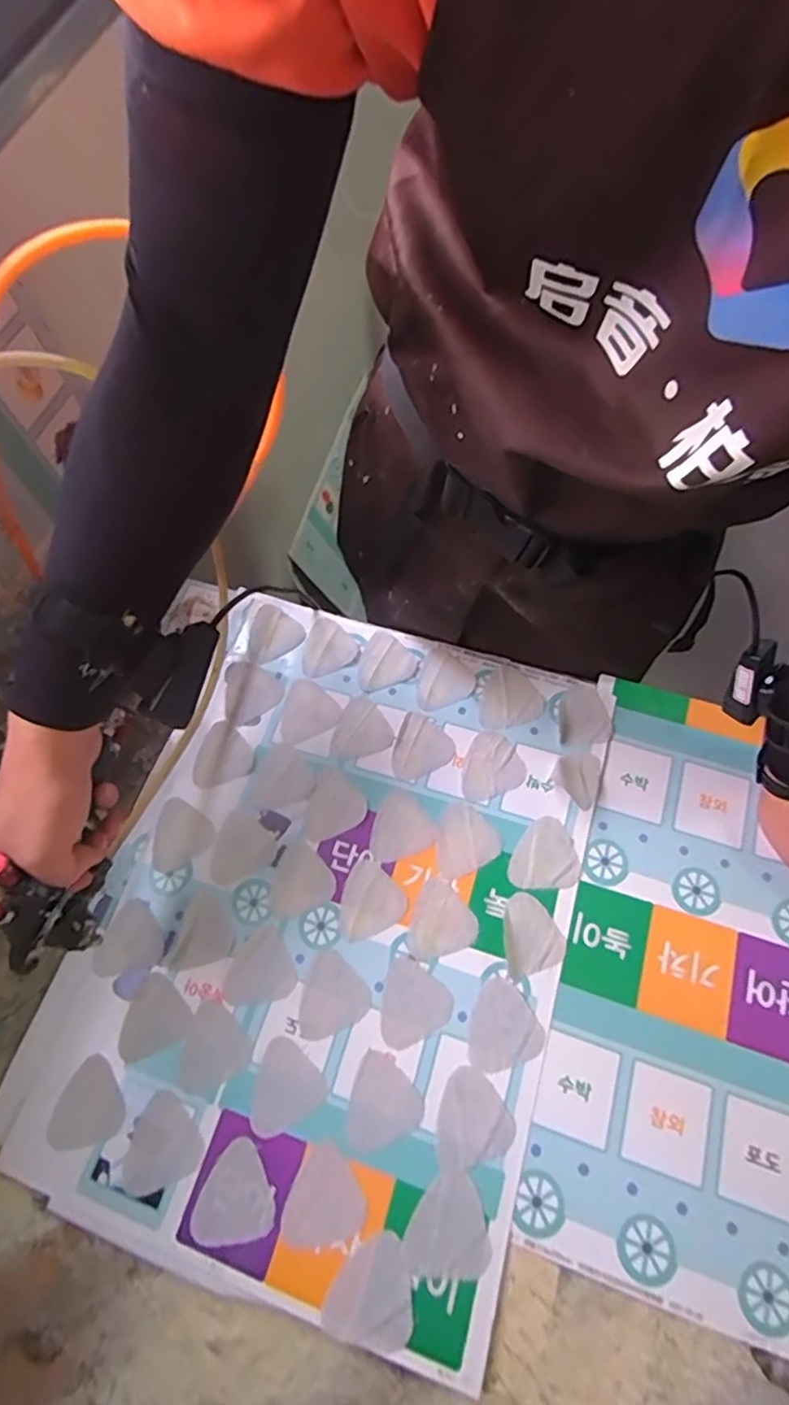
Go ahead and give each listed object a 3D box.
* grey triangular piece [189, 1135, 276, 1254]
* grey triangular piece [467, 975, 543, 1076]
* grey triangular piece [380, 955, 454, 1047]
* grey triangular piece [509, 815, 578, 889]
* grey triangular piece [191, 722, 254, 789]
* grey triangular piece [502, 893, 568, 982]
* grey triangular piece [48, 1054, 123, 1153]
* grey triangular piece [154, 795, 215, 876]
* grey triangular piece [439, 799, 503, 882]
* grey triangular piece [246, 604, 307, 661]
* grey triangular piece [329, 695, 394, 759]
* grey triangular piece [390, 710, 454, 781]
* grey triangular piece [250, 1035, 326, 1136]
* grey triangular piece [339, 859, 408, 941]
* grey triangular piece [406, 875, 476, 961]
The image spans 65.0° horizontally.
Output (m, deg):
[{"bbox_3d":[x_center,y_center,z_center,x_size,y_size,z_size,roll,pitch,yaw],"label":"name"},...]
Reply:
[{"bbox_3d":[-0.118,0.357,0.443,0.058,0.004,0.058,-32,71,-10],"label":"grey triangular piece"},{"bbox_3d":[0.081,0.251,0.487,0.056,0.004,0.060,-18,69,-5],"label":"grey triangular piece"},{"bbox_3d":[0.012,0.245,0.497,0.058,0.004,0.060,34,73,14],"label":"grey triangular piece"},{"bbox_3d":[0.129,0.131,0.541,0.059,0.004,0.060,-3,68,1],"label":"grey triangular piece"},{"bbox_3d":[-0.164,0.051,0.577,0.057,0.004,0.052,-40,82,-16],"label":"grey triangular piece"},{"bbox_3d":[0.113,0.191,0.514,0.049,0.004,0.061,-10,68,-2],"label":"grey triangular piece"},{"bbox_3d":[-0.241,0.314,0.480,0.056,0.004,0.056,-31,71,-10],"label":"grey triangular piece"},{"bbox_3d":[-0.196,0.121,0.554,0.054,0.004,0.058,35,74,14],"label":"grey triangular piece"},{"bbox_3d":[0.060,0.119,0.548,0.058,0.004,0.059,-26,70,-8],"label":"grey triangular piece"},{"bbox_3d":[-0.125,-0.066,0.622,0.053,0.007,0.060,32,73,14],"label":"grey triangular piece"},{"bbox_3d":[-0.037,0.028,0.588,0.059,0.004,0.057,-32,71,-10],"label":"grey triangular piece"},{"bbox_3d":[0.025,0.044,0.579,0.053,0.004,0.062,23,71,11],"label":"grey triangular piece"},{"bbox_3d":[-0.088,0.296,0.473,0.056,0.005,0.057,39,75,16],"label":"grey triangular piece"},{"bbox_3d":[-0.024,0.171,0.529,0.056,0.004,0.059,41,75,16],"label":"grey triangular piece"},{"bbox_3d":[0.041,0.185,0.520,0.051,0.004,0.065,21,71,10],"label":"grey triangular piece"}]

